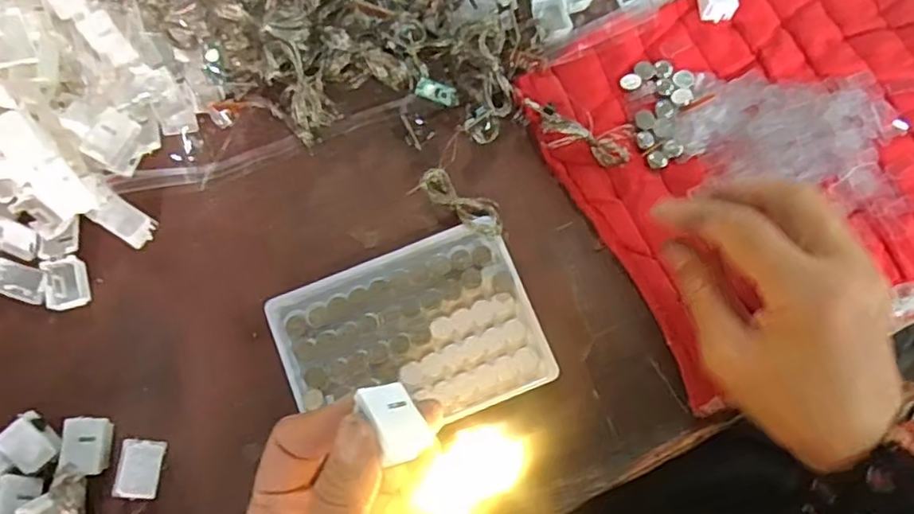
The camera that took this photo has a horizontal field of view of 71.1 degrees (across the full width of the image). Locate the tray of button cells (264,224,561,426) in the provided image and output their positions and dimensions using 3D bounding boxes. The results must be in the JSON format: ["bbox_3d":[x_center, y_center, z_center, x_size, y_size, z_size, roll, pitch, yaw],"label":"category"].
[{"bbox_3d":[-0.024,0.042,0.335,0.129,0.007,0.092,-21,78,-4],"label":"tray of button cells"}]

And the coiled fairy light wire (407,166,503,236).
[{"bbox_3d":[0.002,-0.030,0.351,0.053,0.011,0.020,31,79,7],"label":"coiled fairy light wire"}]

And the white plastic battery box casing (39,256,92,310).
[{"bbox_3d":[-0.208,0.014,0.341,0.020,0.008,0.026,-11,78,-2],"label":"white plastic battery box casing"}]

